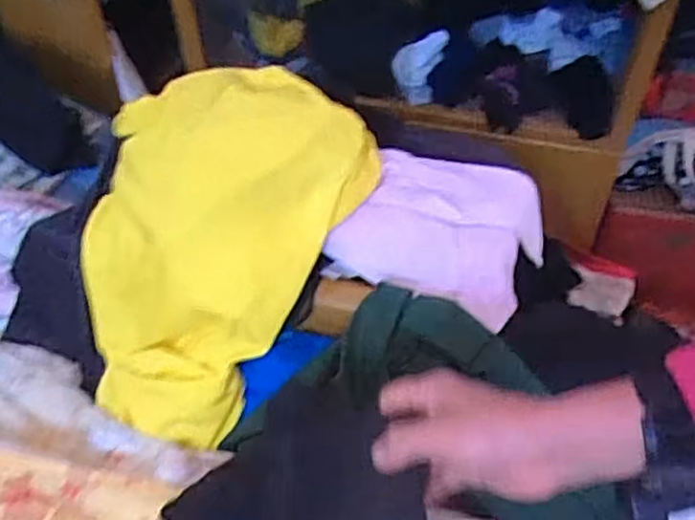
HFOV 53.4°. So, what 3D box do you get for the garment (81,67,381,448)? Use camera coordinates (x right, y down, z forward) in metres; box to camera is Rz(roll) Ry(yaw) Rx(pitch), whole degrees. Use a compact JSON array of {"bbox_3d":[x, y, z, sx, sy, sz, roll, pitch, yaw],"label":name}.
[{"bbox_3d":[-0.159,-0.018,0.799,0.249,0.265,0.357,25,54,23],"label":"garment"}]

